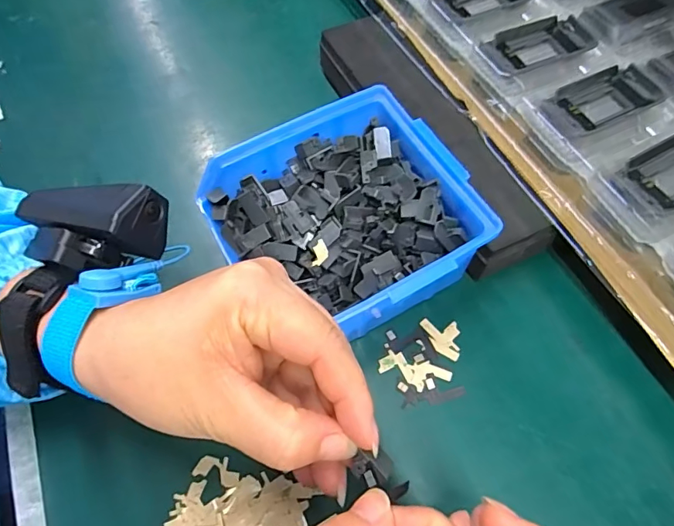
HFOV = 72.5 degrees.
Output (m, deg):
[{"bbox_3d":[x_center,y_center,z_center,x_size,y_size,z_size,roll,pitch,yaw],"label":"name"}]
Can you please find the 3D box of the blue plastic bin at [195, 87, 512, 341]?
[{"bbox_3d":[0.002,-0.021,0.272,0.132,0.064,0.122,-26,66,-13],"label":"blue plastic bin"}]

